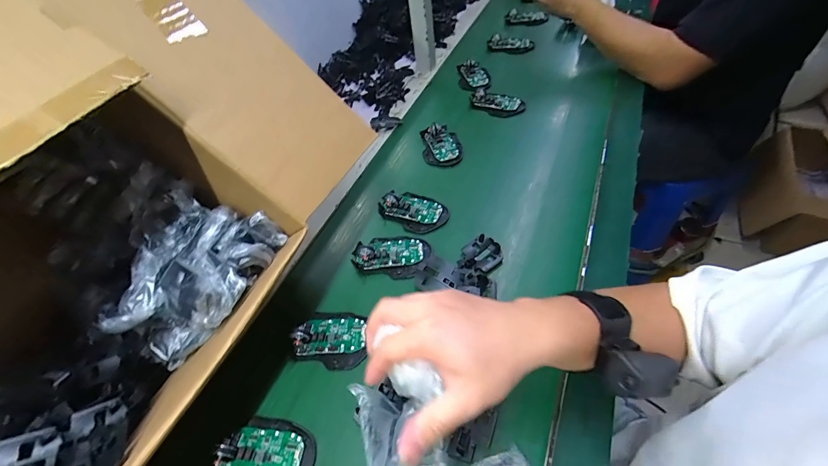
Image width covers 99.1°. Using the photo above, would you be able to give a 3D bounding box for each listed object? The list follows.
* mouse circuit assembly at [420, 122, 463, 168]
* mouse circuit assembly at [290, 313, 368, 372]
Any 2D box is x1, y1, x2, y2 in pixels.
[{"bbox_3d":[0.053,-0.166,0.675,0.073,0.036,0.109,-9,49,4],"label":"mouse circuit assembly"},{"bbox_3d":[-0.108,0.134,0.453,0.090,0.021,0.073,-8,49,5],"label":"mouse circuit assembly"}]

